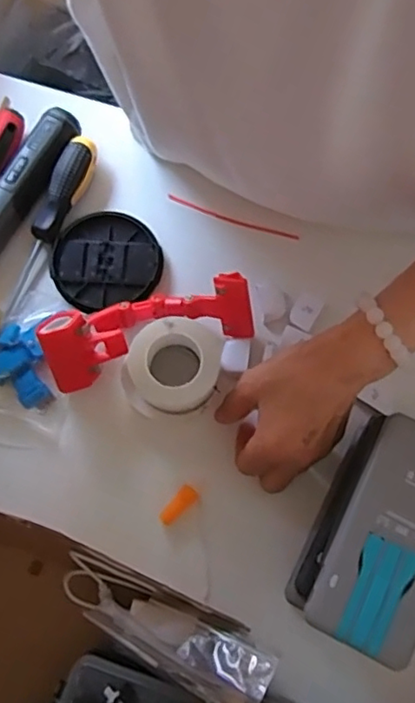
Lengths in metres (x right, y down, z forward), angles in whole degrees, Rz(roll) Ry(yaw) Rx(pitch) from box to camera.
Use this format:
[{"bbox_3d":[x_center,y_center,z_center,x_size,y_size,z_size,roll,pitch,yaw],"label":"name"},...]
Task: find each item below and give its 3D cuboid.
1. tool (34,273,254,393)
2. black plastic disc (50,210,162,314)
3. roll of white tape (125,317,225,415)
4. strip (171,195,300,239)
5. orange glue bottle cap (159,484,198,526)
[{"bbox_3d":[-0.047,-0.021,0.449,0.161,0.043,0.052,-18,77,-5],"label":"tool"},{"bbox_3d":[-0.086,-0.079,0.489,0.088,0.007,0.086,0,76,-1],"label":"black plastic disc"},{"bbox_3d":[-0.024,0.012,0.441,0.065,0.057,0.063,0,76,-1],"label":"roll of white tape"},{"bbox_3d":[0.022,-0.116,0.510,0.117,0.006,0.006,19,77,4],"label":"strip"},{"bbox_3d":[-0.022,0.118,0.445,0.014,0.010,0.033,39,79,8],"label":"orange glue bottle cap"}]

